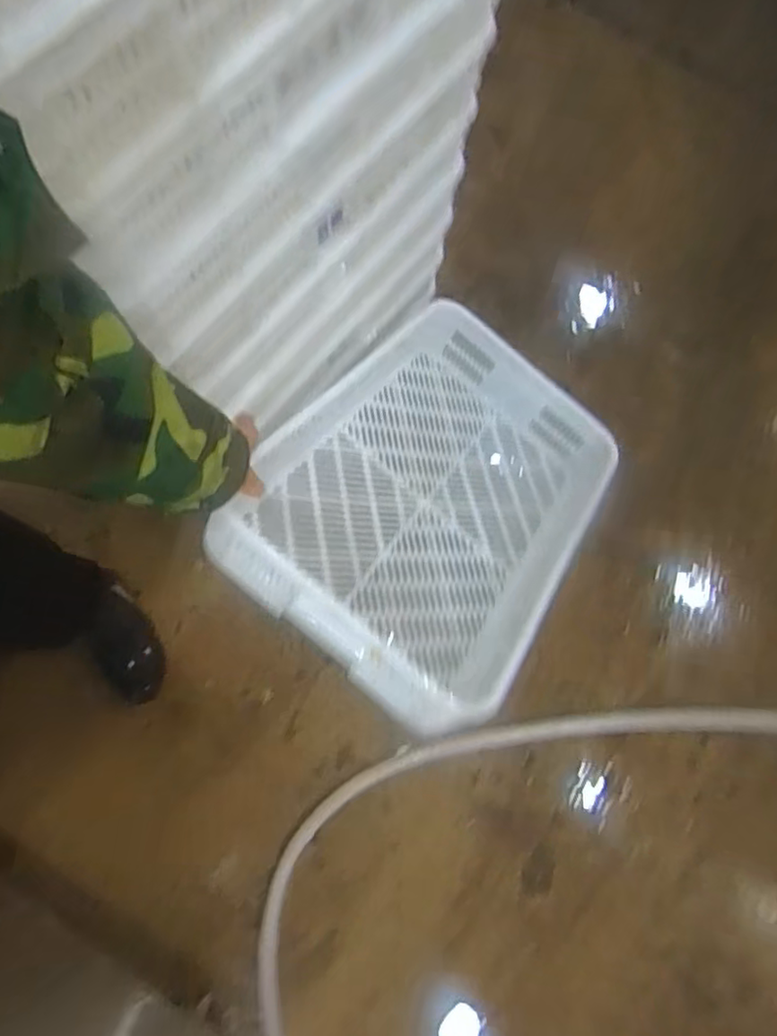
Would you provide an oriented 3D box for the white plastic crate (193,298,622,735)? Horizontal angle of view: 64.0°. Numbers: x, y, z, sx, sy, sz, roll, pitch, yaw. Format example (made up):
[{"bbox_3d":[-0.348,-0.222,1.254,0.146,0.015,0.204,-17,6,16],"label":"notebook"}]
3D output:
[{"bbox_3d":[0.078,-0.036,0.853,0.388,0.102,0.577,43,52,2],"label":"white plastic crate"}]

